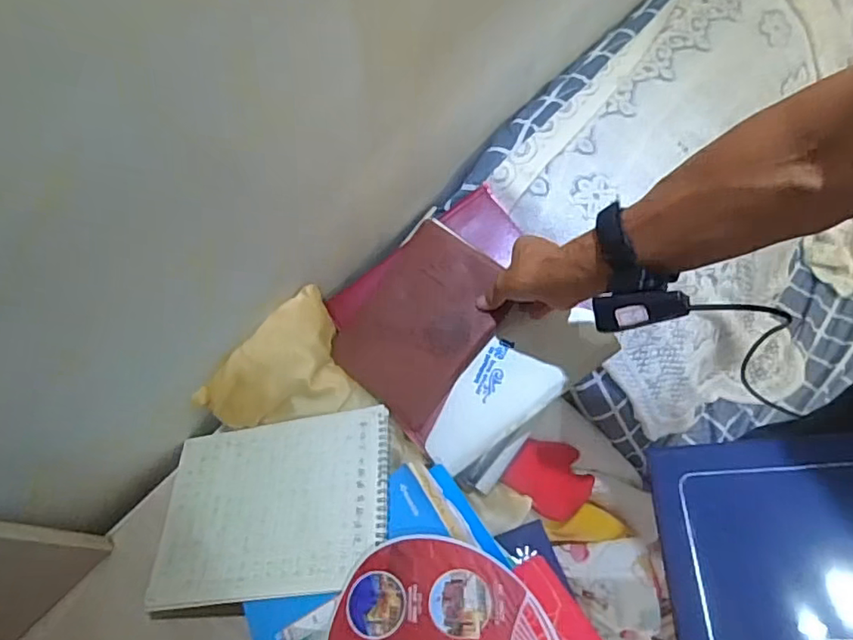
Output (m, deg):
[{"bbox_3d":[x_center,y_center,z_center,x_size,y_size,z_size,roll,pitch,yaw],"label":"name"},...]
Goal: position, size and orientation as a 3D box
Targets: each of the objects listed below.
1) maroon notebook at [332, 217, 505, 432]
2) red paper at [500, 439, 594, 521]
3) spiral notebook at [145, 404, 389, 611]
[{"bbox_3d":[-0.006,0.000,0.681,0.151,0.021,0.211,38,91,13],"label":"maroon notebook"},{"bbox_3d":[0.178,0.219,0.797,0.136,0.015,0.105,43,63,-11],"label":"red paper"},{"bbox_3d":[-0.167,0.196,0.602,0.257,0.009,0.184,-11,53,11],"label":"spiral notebook"}]

